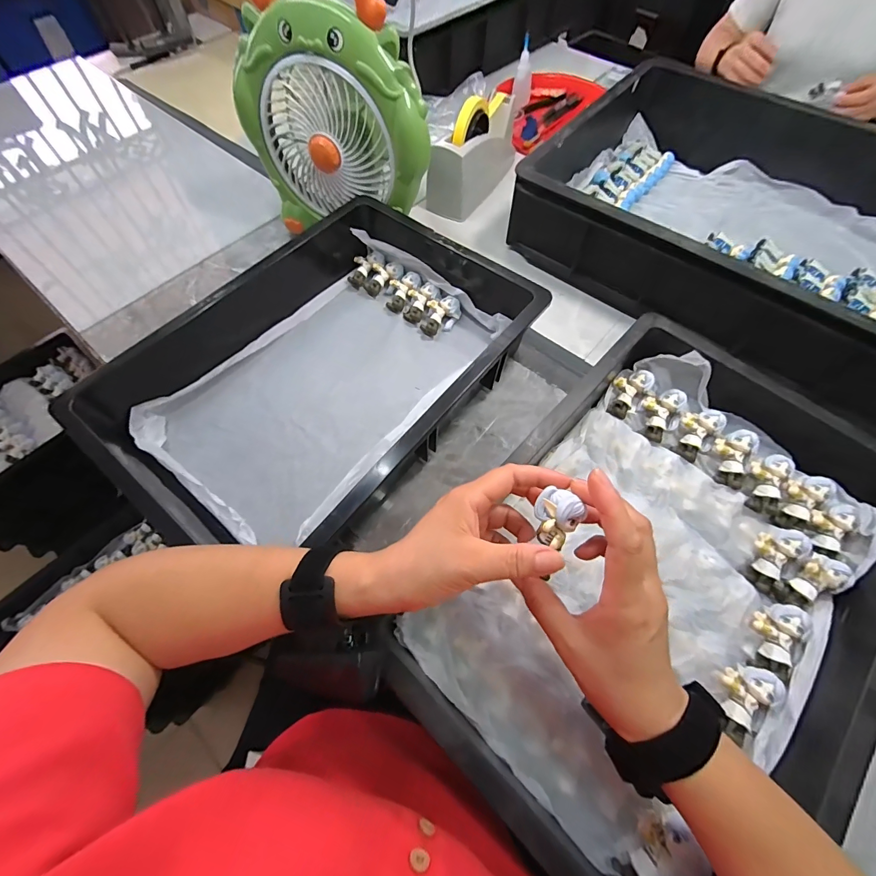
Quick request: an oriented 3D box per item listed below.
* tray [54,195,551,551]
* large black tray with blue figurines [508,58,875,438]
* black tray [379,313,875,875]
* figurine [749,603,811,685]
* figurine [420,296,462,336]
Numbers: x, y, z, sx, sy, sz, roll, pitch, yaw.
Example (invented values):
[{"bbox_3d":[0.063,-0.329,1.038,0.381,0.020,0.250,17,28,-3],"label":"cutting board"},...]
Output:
[{"bbox_3d":[-0.120,-0.096,0.472,0.336,0.097,0.479,33,68,16],"label":"tray"},{"bbox_3d":[0.462,-0.309,0.557,0.585,0.120,0.407,36,69,17],"label":"large black tray with blue figurines"},{"bbox_3d":[0.207,0.108,0.354,0.314,0.072,0.470,40,70,18],"label":"black tray"},{"bbox_3d":[0.300,0.176,0.346,0.033,0.027,0.062,25,80,12],"label":"figurine"},{"bbox_3d":[0.002,-0.169,0.539,0.040,0.029,0.056,31,68,15],"label":"figurine"}]

